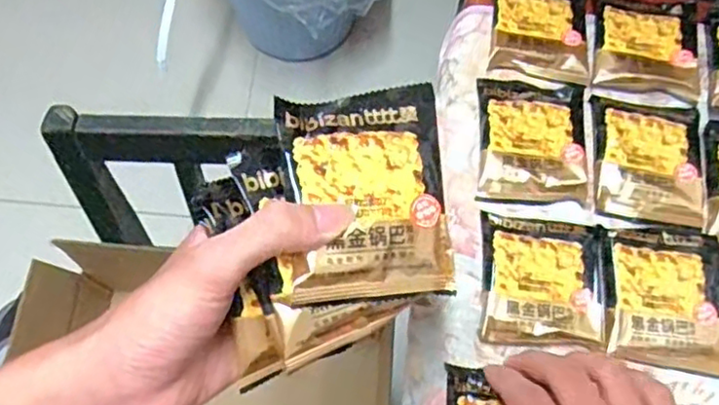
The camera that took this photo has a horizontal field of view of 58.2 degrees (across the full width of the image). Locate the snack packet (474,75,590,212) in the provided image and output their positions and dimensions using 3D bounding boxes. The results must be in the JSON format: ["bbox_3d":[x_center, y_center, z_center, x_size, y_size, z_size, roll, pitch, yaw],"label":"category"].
[{"bbox_3d":[0.121,-0.044,0.447,0.074,0.014,0.093,4,67,1],"label":"snack packet"}]

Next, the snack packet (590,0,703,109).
[{"bbox_3d":[0.213,-0.115,0.484,0.076,0.016,0.085,8,67,3],"label":"snack packet"}]

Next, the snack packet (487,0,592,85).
[{"bbox_3d":[0.136,-0.132,0.482,0.072,0.013,0.086,7,67,2],"label":"snack packet"}]

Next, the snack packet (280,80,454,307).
[{"bbox_3d":[0.005,-0.006,0.291,0.075,0.013,0.094,-1,78,-17],"label":"snack packet"}]

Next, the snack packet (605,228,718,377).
[{"bbox_3d":[0.192,0.059,0.405,0.073,0.013,0.086,6,67,2],"label":"snack packet"}]

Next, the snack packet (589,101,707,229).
[{"bbox_3d":[0.199,-0.033,0.446,0.075,0.014,0.092,9,67,3],"label":"snack packet"}]

